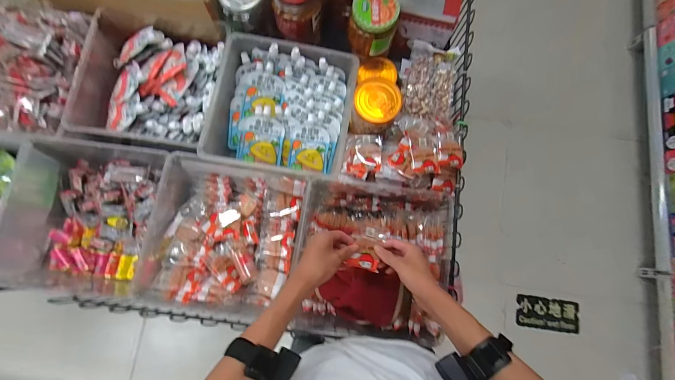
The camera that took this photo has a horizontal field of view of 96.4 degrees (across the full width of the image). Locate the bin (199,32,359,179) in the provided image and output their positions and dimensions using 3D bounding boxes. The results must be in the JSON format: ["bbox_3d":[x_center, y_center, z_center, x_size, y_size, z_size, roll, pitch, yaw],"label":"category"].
[{"bbox_3d":[-0.121,-0.179,0.699,0.295,0.116,0.292,10,80,1],"label":"bin"}]

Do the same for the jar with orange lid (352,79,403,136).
[{"bbox_3d":[0.080,-0.173,0.652,0.092,0.112,0.091,0,80,-1],"label":"jar with orange lid"}]

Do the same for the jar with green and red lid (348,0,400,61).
[{"bbox_3d":[0.078,-0.375,0.682,0.101,0.099,0.108,0,80,-1],"label":"jar with green and red lid"}]

